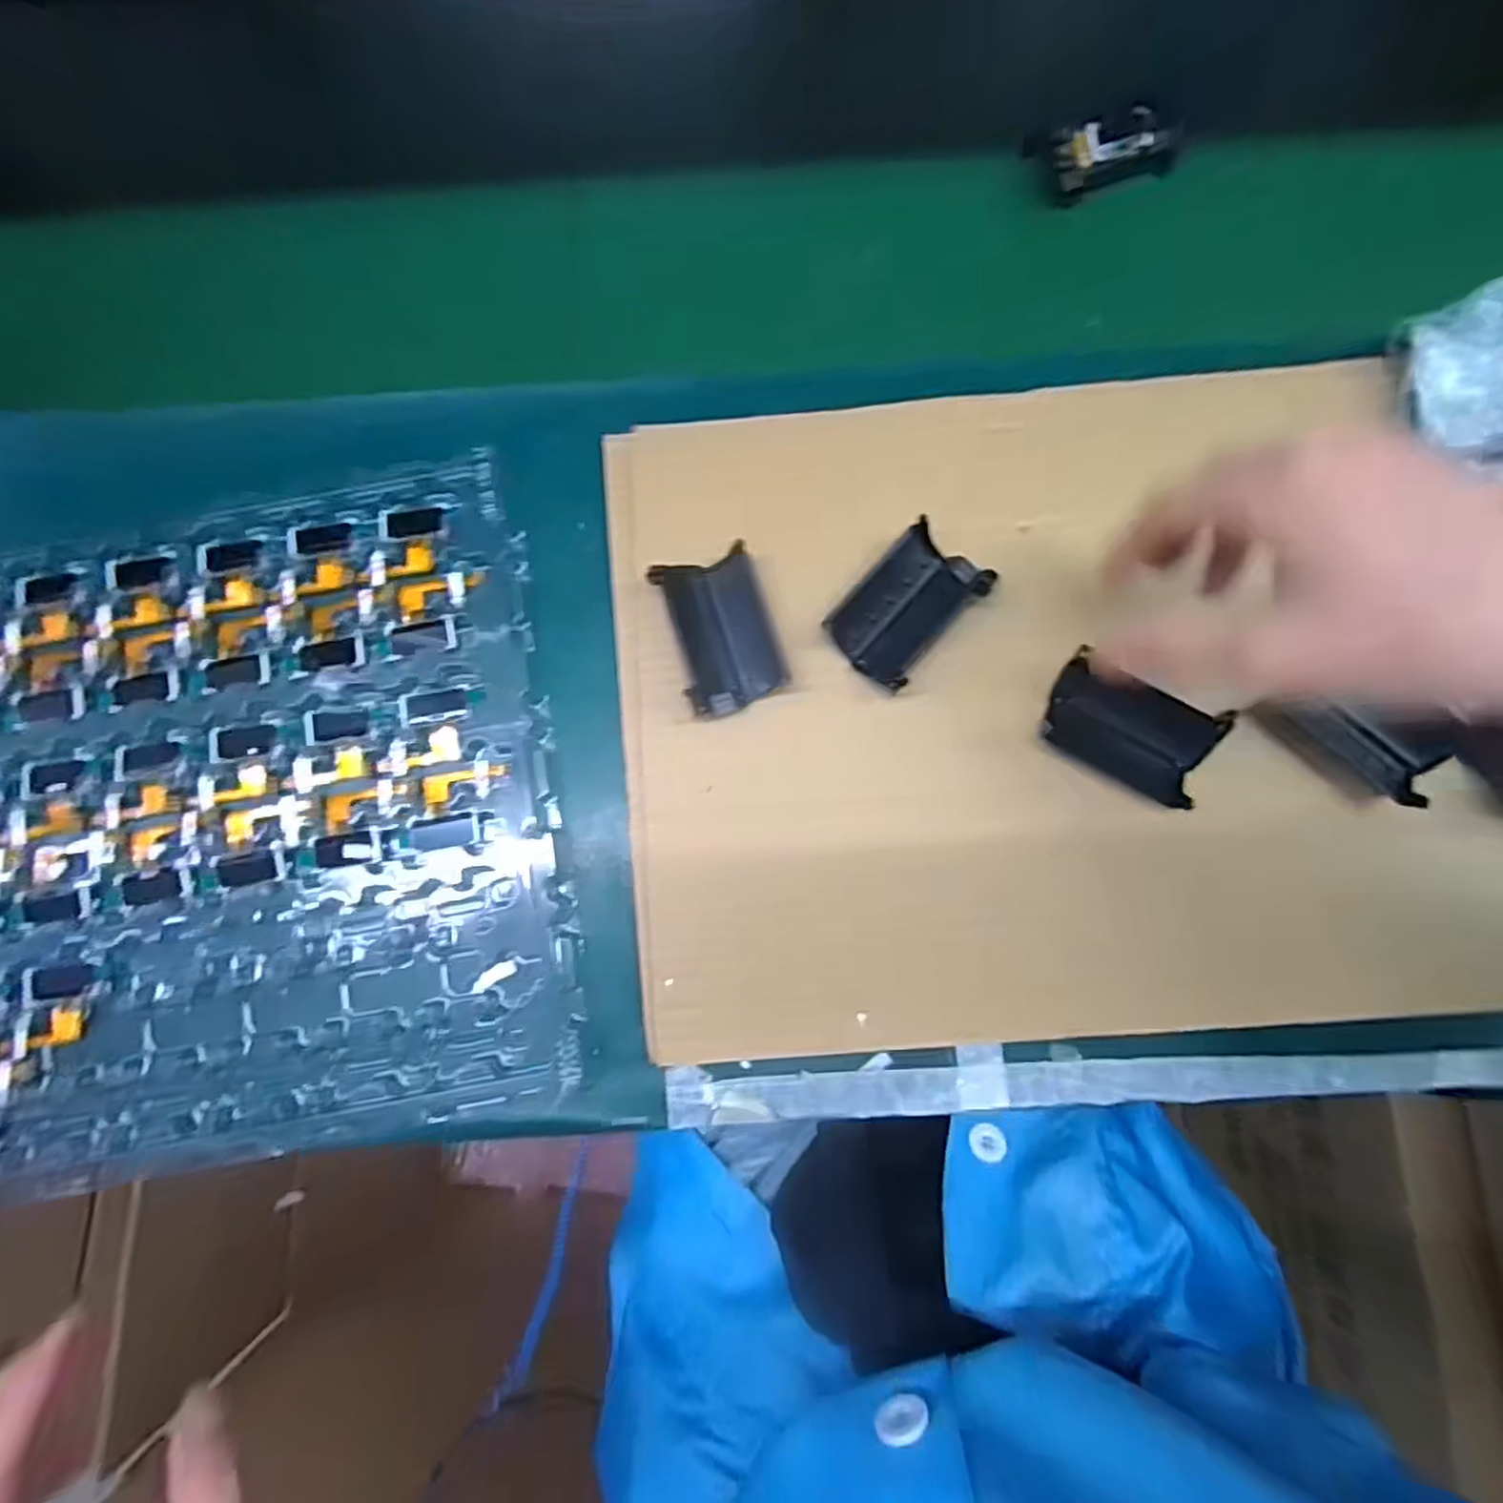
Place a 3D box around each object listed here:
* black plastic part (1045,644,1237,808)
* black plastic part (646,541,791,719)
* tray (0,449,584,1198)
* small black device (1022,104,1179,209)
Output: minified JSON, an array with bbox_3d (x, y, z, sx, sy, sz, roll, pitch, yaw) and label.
[{"bbox_3d":[0.167,-0.010,0.317,0.070,0.014,0.044,29,82,5],"label":"black plastic part"},{"bbox_3d":[-0.013,-0.055,0.327,0.046,0.015,0.072,-19,81,-2],"label":"black plastic part"},{"bbox_3d":[-0.275,0.031,0.327,0.362,0.016,0.295,-10,81,-1],"label":"tray"},{"bbox_3d":[0.186,-0.317,0.378,0.076,0.018,0.034,-18,79,-3],"label":"small black device"}]

